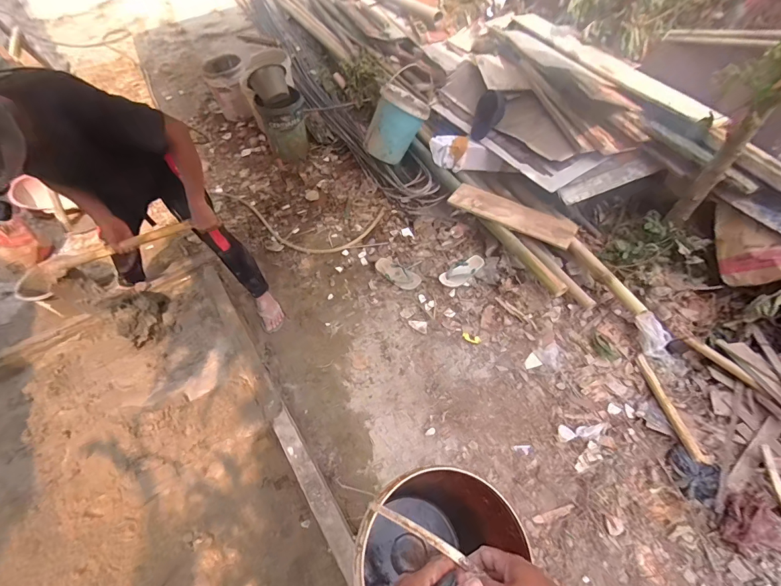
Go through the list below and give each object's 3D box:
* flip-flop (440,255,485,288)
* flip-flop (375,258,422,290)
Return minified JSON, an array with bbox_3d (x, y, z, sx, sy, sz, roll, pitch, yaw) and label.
[{"bbox_3d":[0.367,-0.111,1.872,0.260,0.038,0.103,-31,57,-18],"label":"flip-flop"},{"bbox_3d":[0.031,-0.101,1.905,0.268,0.054,0.099,31,61,24],"label":"flip-flop"}]

